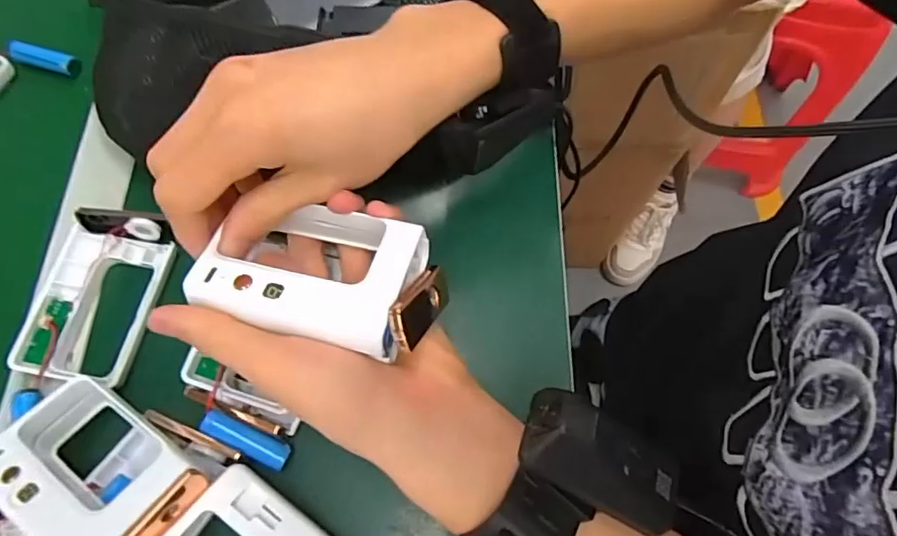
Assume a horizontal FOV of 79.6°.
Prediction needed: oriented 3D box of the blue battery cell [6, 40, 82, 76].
[{"bbox_3d":[-0.304,-0.158,0.406,0.054,0.013,0.013,15,69,5],"label":"blue battery cell"}]

